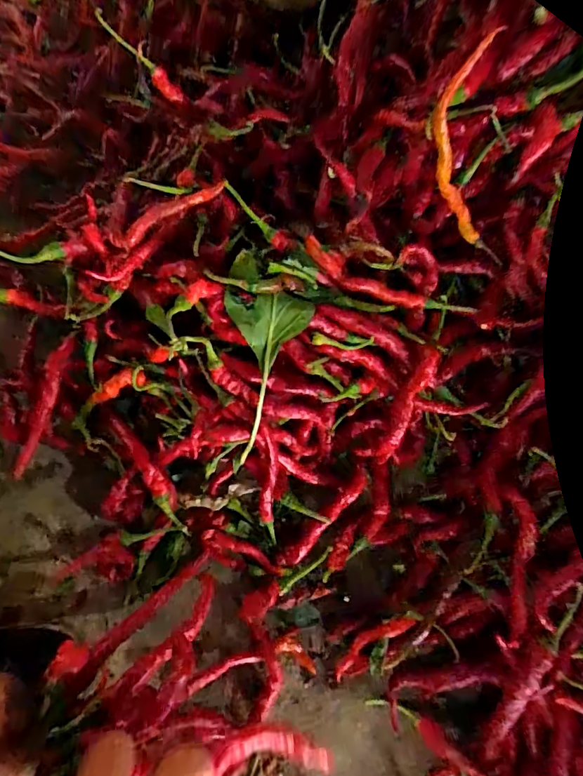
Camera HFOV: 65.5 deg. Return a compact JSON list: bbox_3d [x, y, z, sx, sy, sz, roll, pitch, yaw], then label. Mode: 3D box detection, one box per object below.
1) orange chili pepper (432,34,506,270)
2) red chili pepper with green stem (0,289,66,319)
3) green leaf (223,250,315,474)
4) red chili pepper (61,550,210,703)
[{"bbox_3d":[0.124,-0.155,0.320,0.029,0.146,0.031,-30,36,-11],"label":"orange chili pepper"},{"bbox_3d":[-0.240,-0.075,0.369,0.099,0.015,0.016,11,66,-40],"label":"red chili pepper with green stem"},{"bbox_3d":[-0.016,-0.020,0.313,0.057,0.024,0.145,1,93,-1],"label":"green leaf"},{"bbox_3d":[-0.106,0.162,0.322,0.015,0.012,0.120,42,53,12],"label":"red chili pepper"}]

